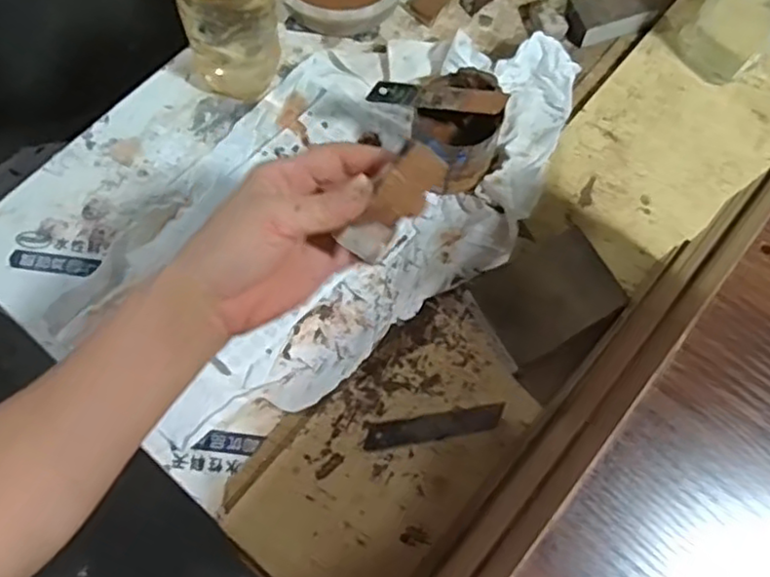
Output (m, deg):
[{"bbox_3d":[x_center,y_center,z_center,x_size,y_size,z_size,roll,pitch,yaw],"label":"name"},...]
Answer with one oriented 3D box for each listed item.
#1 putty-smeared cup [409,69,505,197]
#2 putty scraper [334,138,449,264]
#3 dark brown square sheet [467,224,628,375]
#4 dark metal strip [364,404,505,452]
[{"bbox_3d":[0.057,-0.119,0.518,0.063,0.074,0.066,0,74,-1],"label":"putty-smeared cup"},{"bbox_3d":[0.004,-0.047,0.368,0.069,0.033,0.006,-47,35,12],"label":"putty scraper"},{"bbox_3d":[0.117,0.006,0.491,0.095,0.009,0.071,-30,73,4],"label":"dark brown square sheet"},{"bbox_3d":[0.035,0.098,0.477,0.099,0.004,0.017,-10,77,-6],"label":"dark metal strip"}]

